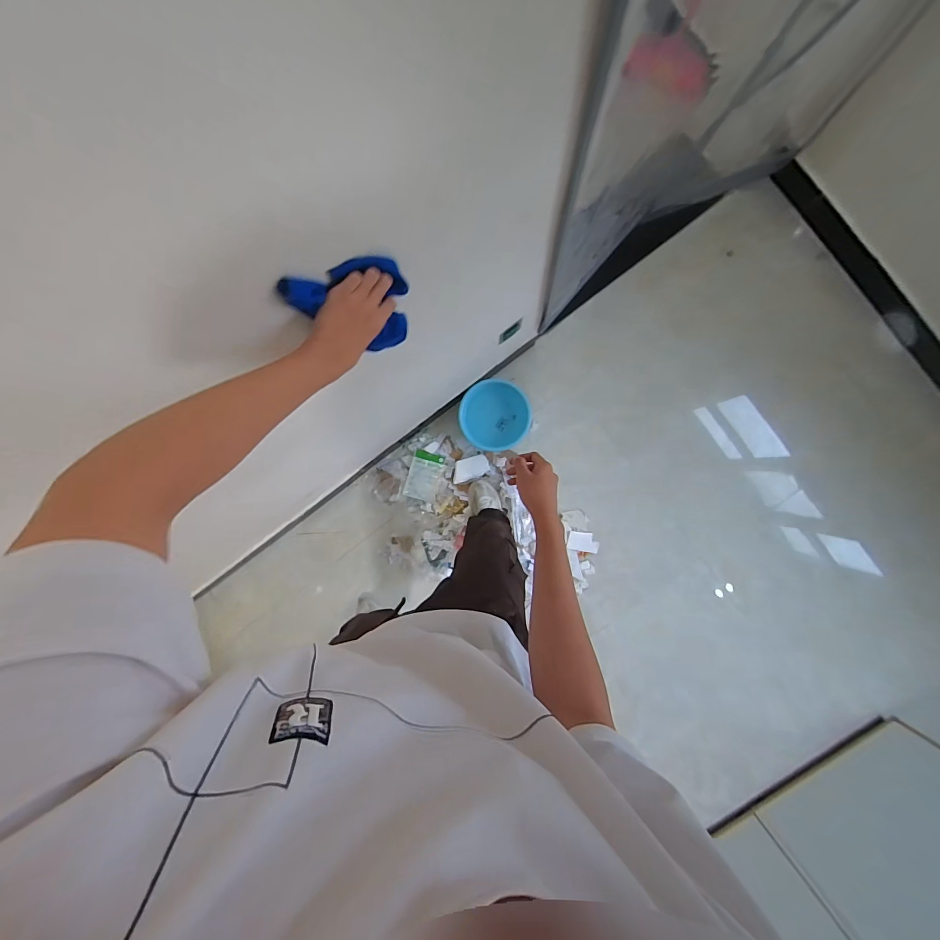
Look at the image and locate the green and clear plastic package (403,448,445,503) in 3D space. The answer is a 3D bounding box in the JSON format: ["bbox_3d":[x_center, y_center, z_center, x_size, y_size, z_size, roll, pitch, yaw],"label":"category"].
[{"bbox_3d":[-0.168,0.023,1.477,0.117,0.008,0.175,16,89,3],"label":"green and clear plastic package"}]

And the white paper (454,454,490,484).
[{"bbox_3d":[0.001,-0.007,1.470,0.137,0.012,0.087,-17,73,8],"label":"white paper"}]

